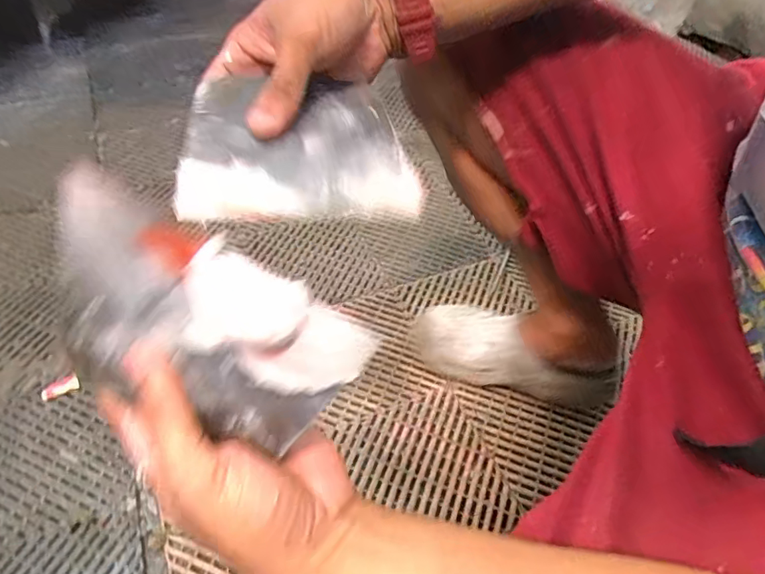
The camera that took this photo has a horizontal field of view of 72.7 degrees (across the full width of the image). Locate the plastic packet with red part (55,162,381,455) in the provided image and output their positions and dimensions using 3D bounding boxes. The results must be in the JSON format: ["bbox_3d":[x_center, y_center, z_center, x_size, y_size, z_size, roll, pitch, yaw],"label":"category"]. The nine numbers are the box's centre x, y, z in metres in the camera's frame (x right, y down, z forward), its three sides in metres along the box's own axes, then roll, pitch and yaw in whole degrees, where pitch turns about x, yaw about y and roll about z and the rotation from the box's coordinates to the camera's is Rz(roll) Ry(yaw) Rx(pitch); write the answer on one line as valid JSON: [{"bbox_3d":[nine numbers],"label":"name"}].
[{"bbox_3d":[-0.085,0.021,0.232,0.141,0.093,0.008,30,23,0],"label":"plastic packet with red part"}]

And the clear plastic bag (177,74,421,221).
[{"bbox_3d":[-0.053,-0.088,0.324,0.137,0.014,0.095,-3,69,-16],"label":"clear plastic bag"}]

